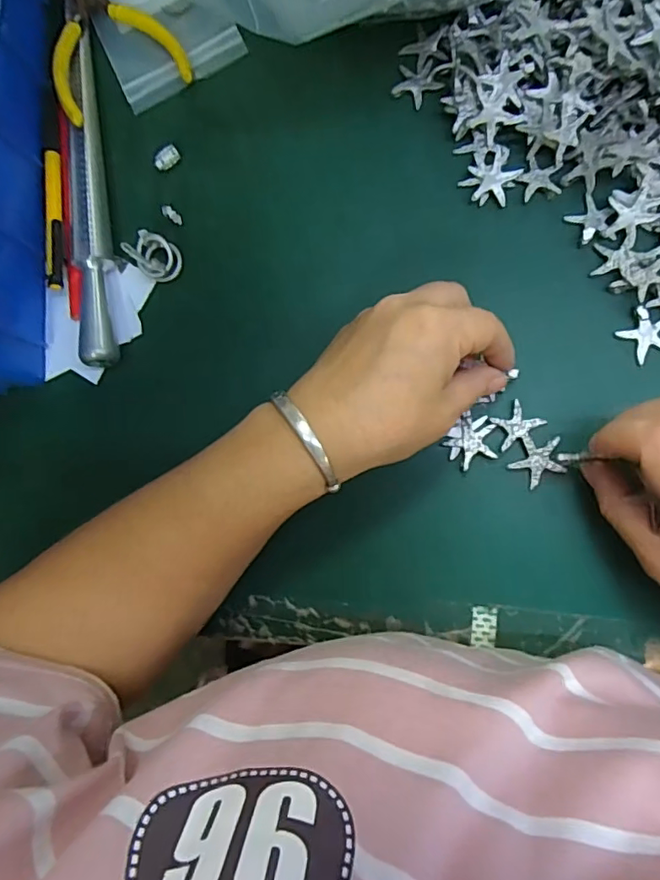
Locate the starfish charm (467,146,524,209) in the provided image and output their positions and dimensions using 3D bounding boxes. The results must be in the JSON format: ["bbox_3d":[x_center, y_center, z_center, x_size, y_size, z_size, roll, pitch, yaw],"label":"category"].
[{"bbox_3d":[0.091,-0.148,0.301,0.027,0.006,0.031,28,90,8],"label":"starfish charm"}]

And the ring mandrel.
[{"bbox_3d":[-0.144,-0.146,0.322,0.020,0.019,0.204,-7,85,7],"label":"ring mandrel"}]

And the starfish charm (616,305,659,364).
[{"bbox_3d":[0.170,-0.056,0.285,0.022,0.005,0.029,-36,82,4],"label":"starfish charm"}]

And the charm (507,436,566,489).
[{"bbox_3d":[0.112,0.010,0.288,0.028,0.005,0.026,-1,86,7],"label":"charm"}]

